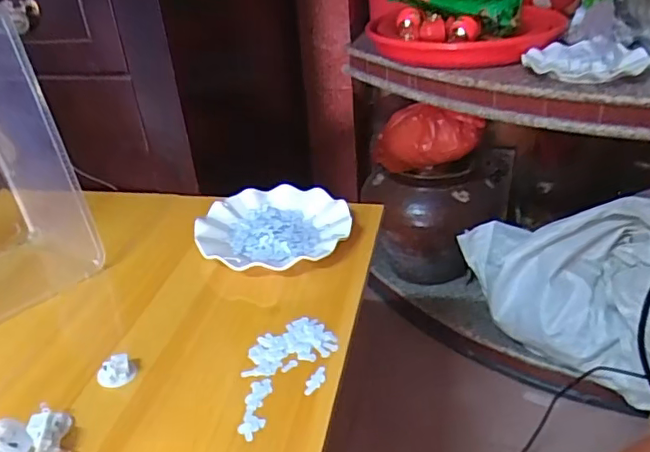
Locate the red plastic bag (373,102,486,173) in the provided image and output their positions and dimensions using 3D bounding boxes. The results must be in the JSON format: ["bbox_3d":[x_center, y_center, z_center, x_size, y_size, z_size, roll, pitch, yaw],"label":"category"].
[{"bbox_3d":[0.206,-0.178,1.168,0.223,0.122,0.080,3,32,13],"label":"red plastic bag"}]

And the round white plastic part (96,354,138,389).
[{"bbox_3d":[-0.189,0.129,0.514,0.033,0.020,0.033,-3,31,2],"label":"round white plastic part"}]

